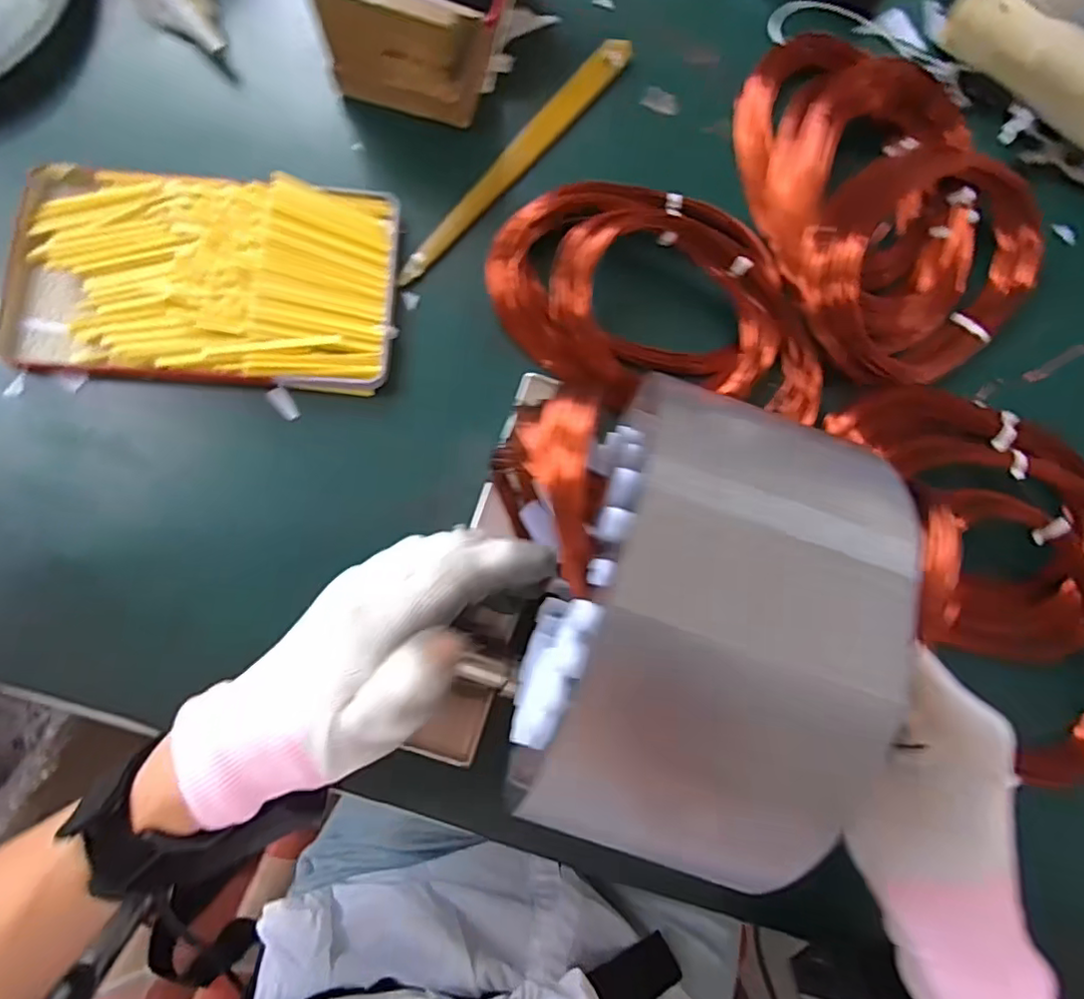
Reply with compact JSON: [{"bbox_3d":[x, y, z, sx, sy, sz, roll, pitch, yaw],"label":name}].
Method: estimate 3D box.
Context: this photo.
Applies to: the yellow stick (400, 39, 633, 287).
[{"bbox_3d":[-0.014,-0.210,0.357,0.020,0.006,0.210,38,82,4],"label":"yellow stick"}]

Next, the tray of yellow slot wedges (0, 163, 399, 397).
[{"bbox_3d":[-0.185,-0.124,0.321,0.201,0.015,0.116,4,81,-3],"label":"tray of yellow slot wedges"}]

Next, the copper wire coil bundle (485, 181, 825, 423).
[{"bbox_3d":[0.066,-0.121,0.335,0.185,0.025,0.139,2,81,-4],"label":"copper wire coil bundle"}]

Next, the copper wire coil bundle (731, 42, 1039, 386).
[{"bbox_3d":[0.208,-0.185,0.352,0.157,0.037,0.225,-20,83,-6],"label":"copper wire coil bundle"}]

